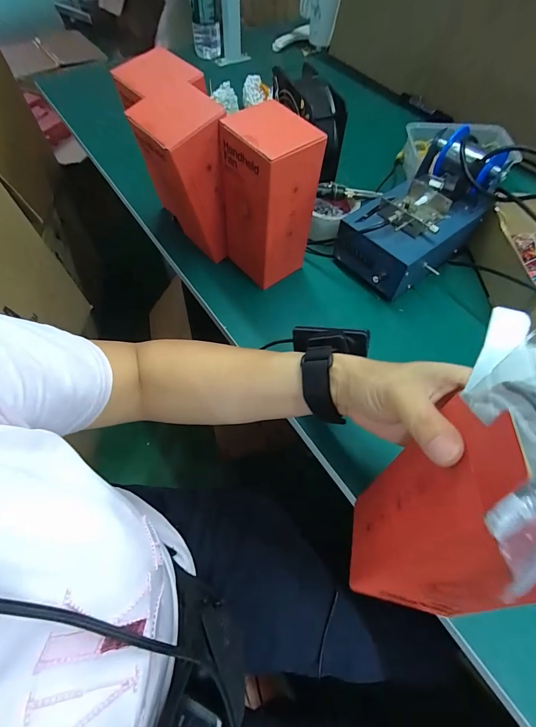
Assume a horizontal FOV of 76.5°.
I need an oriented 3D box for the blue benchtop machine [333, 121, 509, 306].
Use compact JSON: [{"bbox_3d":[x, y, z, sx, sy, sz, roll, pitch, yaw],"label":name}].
[{"bbox_3d":[0.198,-0.194,0.455,0.191,0.127,0.124,-34,66,-18],"label":"blue benchtop machine"}]

